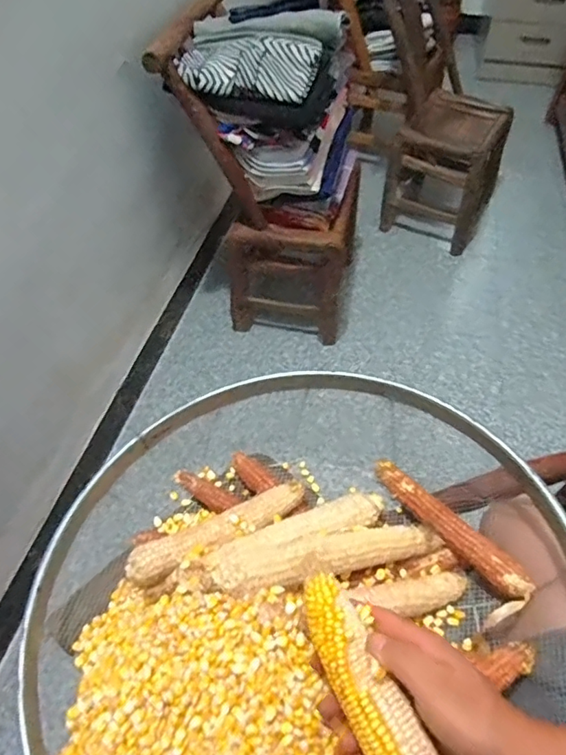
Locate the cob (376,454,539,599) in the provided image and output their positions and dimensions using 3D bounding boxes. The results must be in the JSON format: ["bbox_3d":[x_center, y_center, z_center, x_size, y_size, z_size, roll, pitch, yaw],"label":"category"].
[{"bbox_3d":[0.173,0.158,0.572,0.033,0.042,0.198,-32,57,-26],"label":"cob"}]

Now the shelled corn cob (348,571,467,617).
[{"bbox_3d":[0.132,0.218,0.535,0.123,0.028,0.039,-8,49,-9],"label":"shelled corn cob"}]

